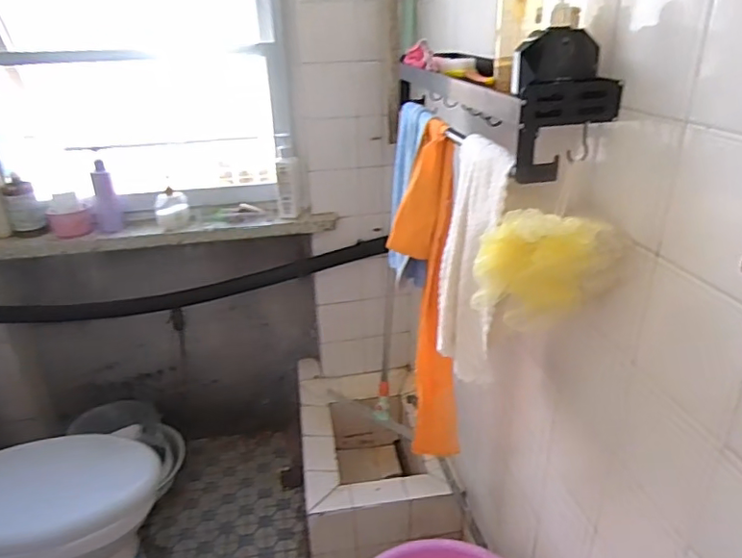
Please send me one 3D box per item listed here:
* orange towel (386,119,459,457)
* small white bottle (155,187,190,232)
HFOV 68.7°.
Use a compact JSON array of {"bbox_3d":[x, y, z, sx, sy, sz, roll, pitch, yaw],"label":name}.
[{"bbox_3d":[0.117,0.053,1.131,0.066,0.720,0.155,-18,30,-32],"label":"orange towel"},{"bbox_3d":[-0.627,-0.221,1.714,0.098,0.124,0.083,-9,27,-16],"label":"small white bottle"}]

